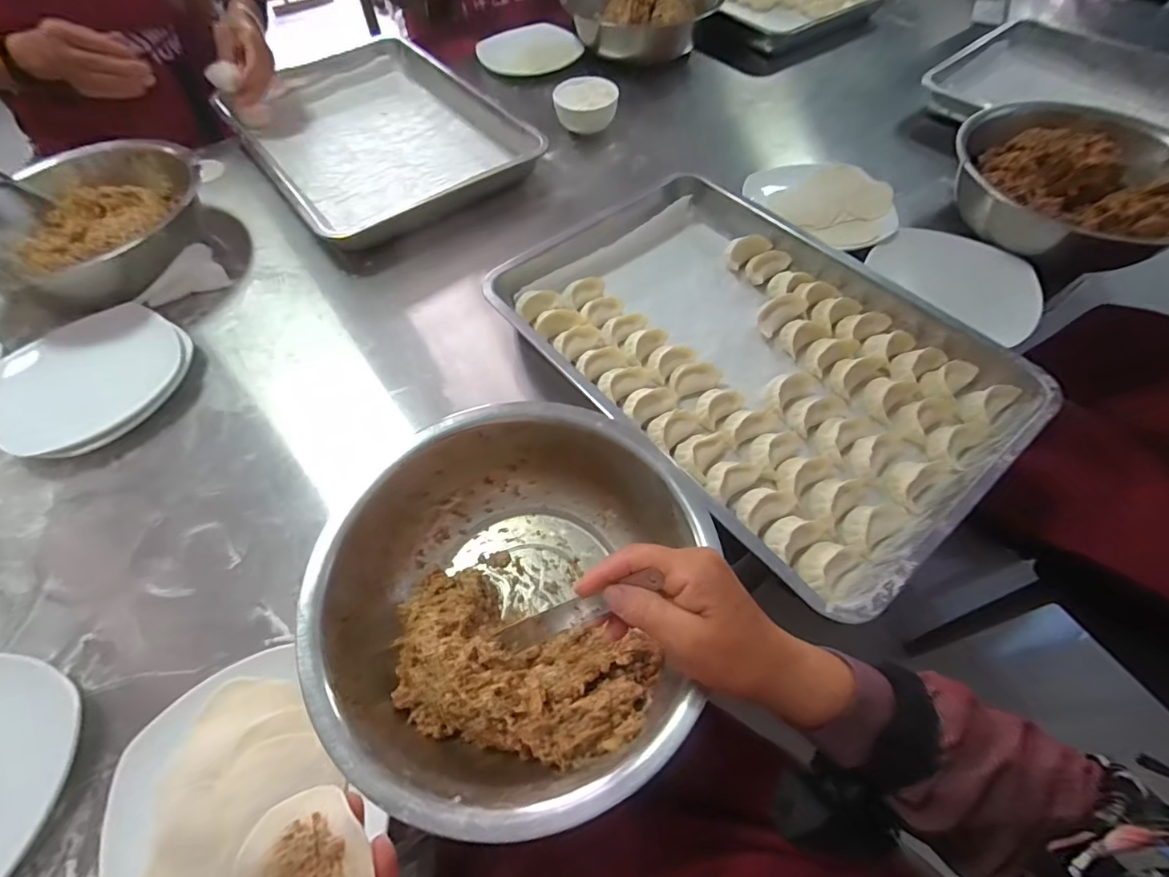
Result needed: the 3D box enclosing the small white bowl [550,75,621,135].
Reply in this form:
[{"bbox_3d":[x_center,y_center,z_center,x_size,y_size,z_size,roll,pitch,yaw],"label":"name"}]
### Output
[{"bbox_3d":[0.003,-0.505,0.782,0.096,0.061,0.094,-1,58,2],"label":"small white bowl"}]

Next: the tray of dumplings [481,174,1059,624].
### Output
[{"bbox_3d":[0.165,-0.101,0.524,0.335,0.048,0.479,-35,63,-18],"label":"tray of dumplings"}]

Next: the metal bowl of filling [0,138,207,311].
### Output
[{"bbox_3d":[-0.600,-0.267,0.622,0.237,0.087,0.237,-1,58,2],"label":"metal bowl of filling"}]

